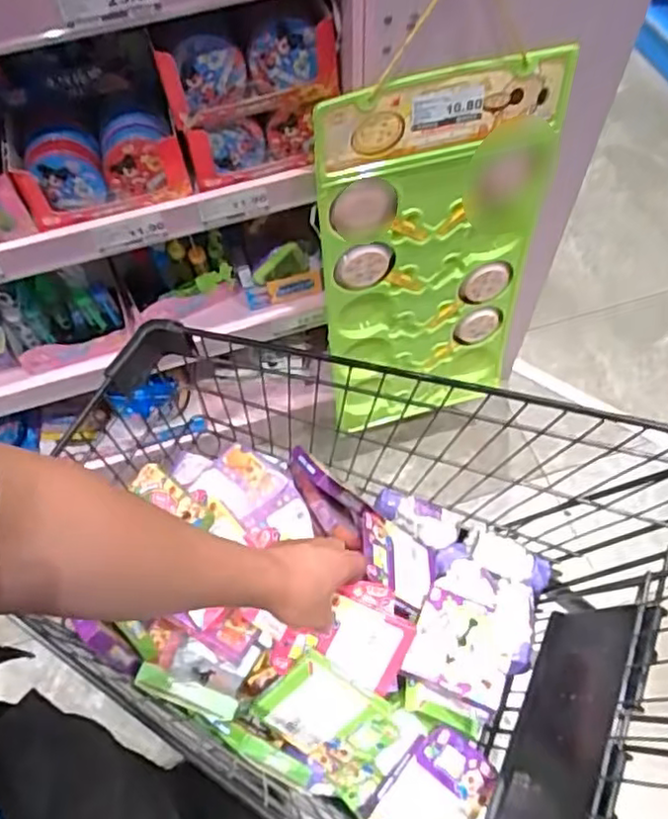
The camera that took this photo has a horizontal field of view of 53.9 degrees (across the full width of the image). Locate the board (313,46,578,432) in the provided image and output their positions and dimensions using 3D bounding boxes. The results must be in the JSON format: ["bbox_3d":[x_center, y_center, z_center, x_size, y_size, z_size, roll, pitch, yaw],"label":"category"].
[{"bbox_3d":[0.144,-0.185,1.002,0.307,0.663,0.020,-13,57,-5],"label":"board"}]

